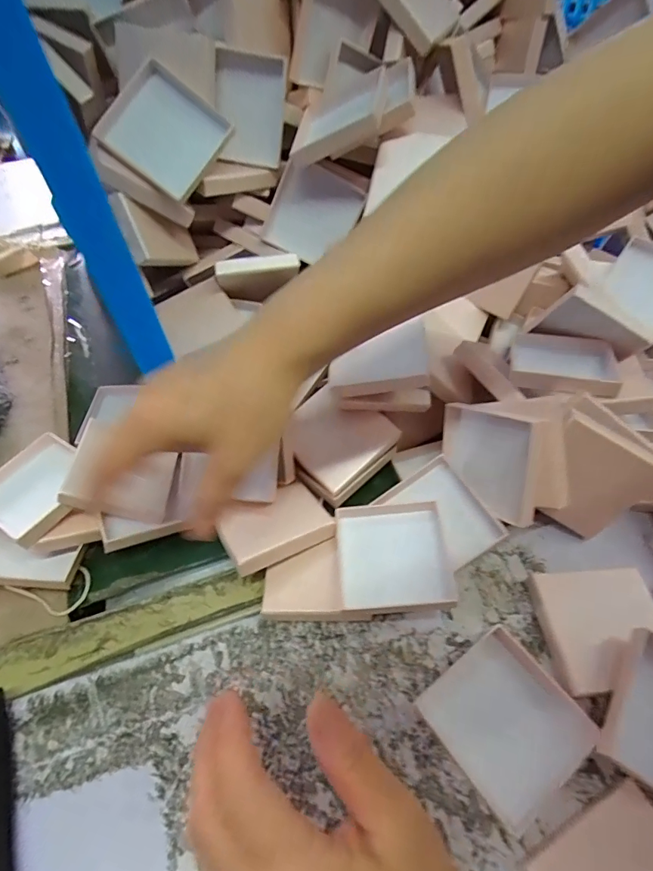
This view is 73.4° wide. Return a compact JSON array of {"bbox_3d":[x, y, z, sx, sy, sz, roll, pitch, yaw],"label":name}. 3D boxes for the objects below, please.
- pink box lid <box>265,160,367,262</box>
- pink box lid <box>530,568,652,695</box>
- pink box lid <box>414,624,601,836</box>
[{"bbox_3d":[-0.015,-0.201,0.398,0.071,0.082,0.009,21,47,-24],"label":"pink box lid"},{"bbox_3d":[0.181,0.124,0.286,0.072,0.017,0.072,-3,50,-1],"label":"pink box lid"},{"bbox_3d":[0.106,0.168,0.260,0.076,0.012,0.075,-31,55,-22],"label":"pink box lid"}]

